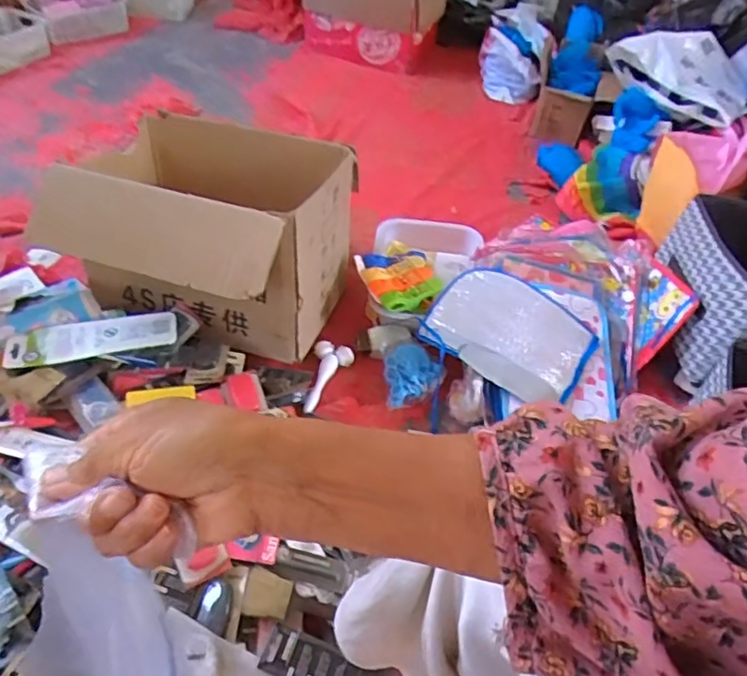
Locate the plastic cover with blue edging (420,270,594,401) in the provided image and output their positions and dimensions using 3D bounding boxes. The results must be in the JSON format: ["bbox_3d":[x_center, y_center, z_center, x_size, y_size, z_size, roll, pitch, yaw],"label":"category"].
[{"bbox_3d":[0.230,-0.010,1.002,0.259,0.055,0.209,28,52,20],"label":"plastic cover with blue edging"}]

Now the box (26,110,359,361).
[{"bbox_3d":[-0.258,-0.165,0.972,0.385,0.304,0.359,13,48,7],"label":"box"}]

